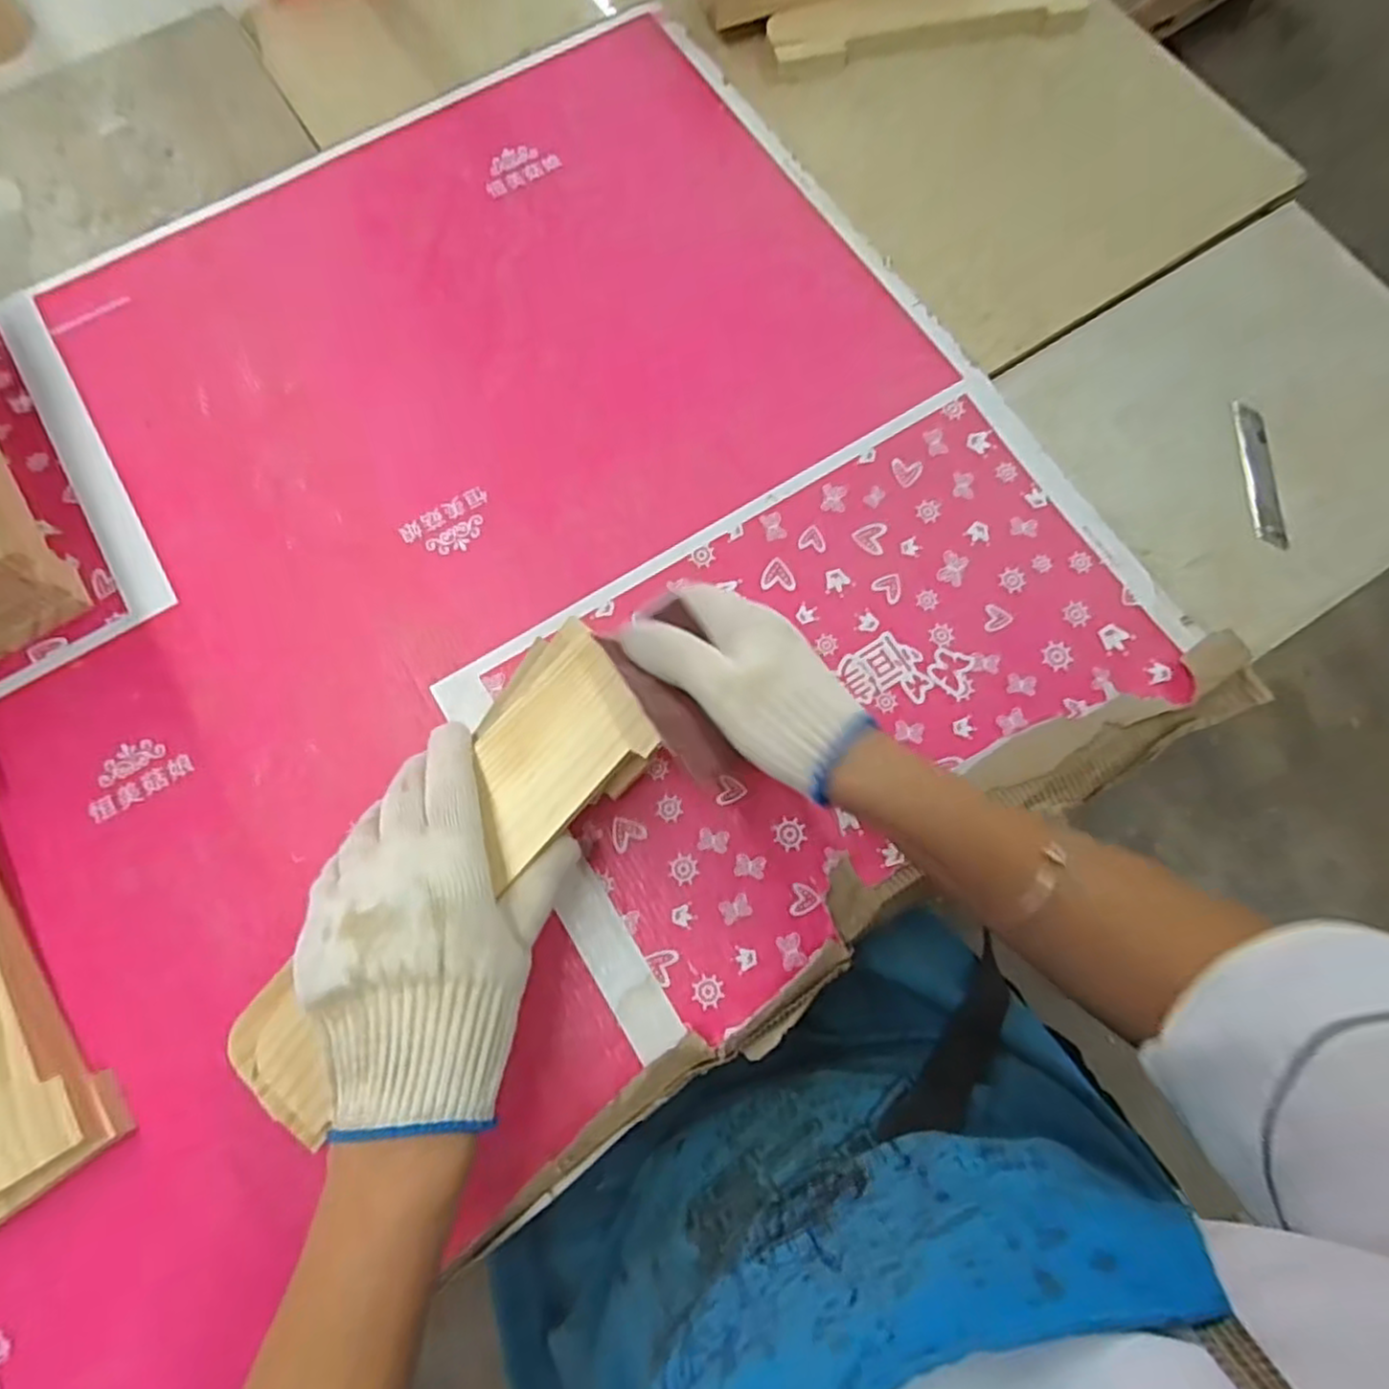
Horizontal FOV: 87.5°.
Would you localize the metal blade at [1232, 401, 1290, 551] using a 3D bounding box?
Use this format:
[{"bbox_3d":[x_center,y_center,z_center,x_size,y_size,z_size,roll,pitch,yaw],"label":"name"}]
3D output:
[{"bbox_3d":[0.373,-0.145,0.476,0.021,0.004,0.104,1,75,0],"label":"metal blade"}]

